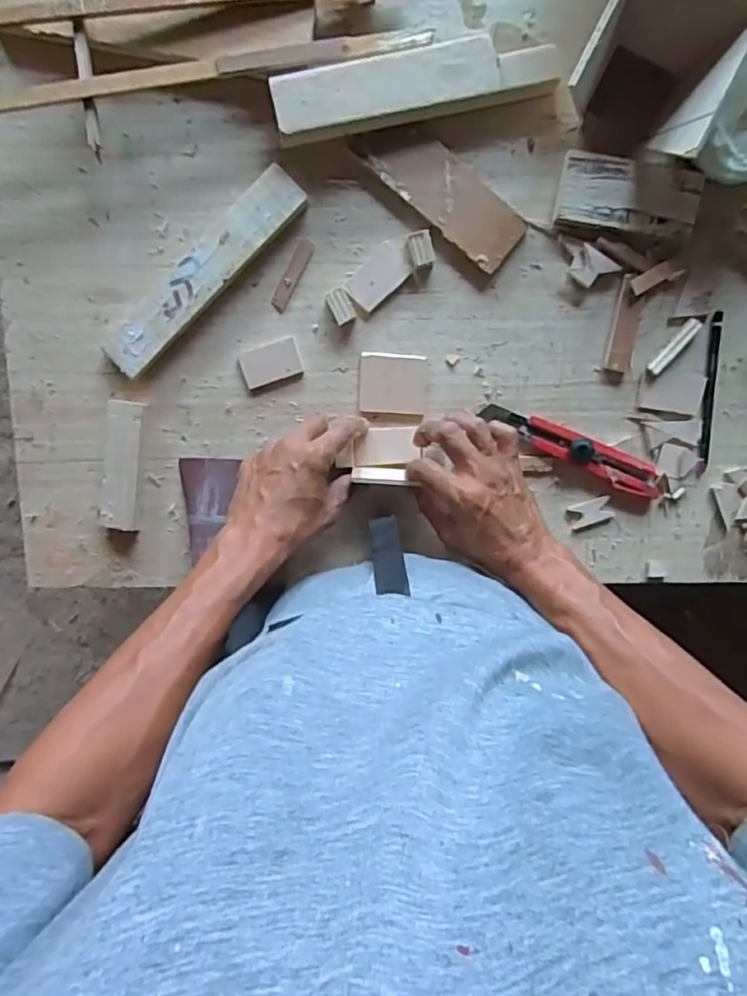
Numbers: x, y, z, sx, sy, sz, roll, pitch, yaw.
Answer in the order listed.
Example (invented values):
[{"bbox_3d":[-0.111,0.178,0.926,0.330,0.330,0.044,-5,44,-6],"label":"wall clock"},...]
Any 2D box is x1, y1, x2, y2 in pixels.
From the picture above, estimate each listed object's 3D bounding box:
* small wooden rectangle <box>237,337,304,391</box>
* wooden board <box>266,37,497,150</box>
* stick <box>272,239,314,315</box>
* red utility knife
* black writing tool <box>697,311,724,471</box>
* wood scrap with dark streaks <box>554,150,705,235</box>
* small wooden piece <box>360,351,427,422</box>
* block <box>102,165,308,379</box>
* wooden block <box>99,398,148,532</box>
[{"bbox_3d":[-0.092,-0.120,0.539,0.054,0.005,0.034,-18,98,4],"label":"small wooden rectangle"},{"bbox_3d":[0.010,-0.337,0.489,0.183,0.011,0.052,-14,103,-2],"label":"wooden board"},{"bbox_3d":[-0.073,-0.198,0.530,0.014,0.004,0.066,28,98,-3],"label":"stick"},{"bbox_3d":[0.181,-0.044,0.540,0.174,0.019,0.026,25,98,-2],"label":"red utility knife"},{"bbox_3d":[0.304,-0.095,0.537,0.012,0.005,0.138,4,99,1],"label":"black writing tool"},{"bbox_3d":[0.219,-0.259,0.510,0.117,0.012,0.059,6,99,0],"label":"wood scrap with dark streaks"},{"bbox_3d":[0.017,-0.100,0.542,0.059,0.006,0.059,5,99,1],"label":"small wooden piece"},{"bbox_3d":[-0.149,-0.196,0.523,0.217,0.020,0.042,-43,95,7],"label":"block"},{"bbox_3d":[-0.229,-0.030,0.545,0.032,0.021,0.116,7,99,0],"label":"wooden block"}]

